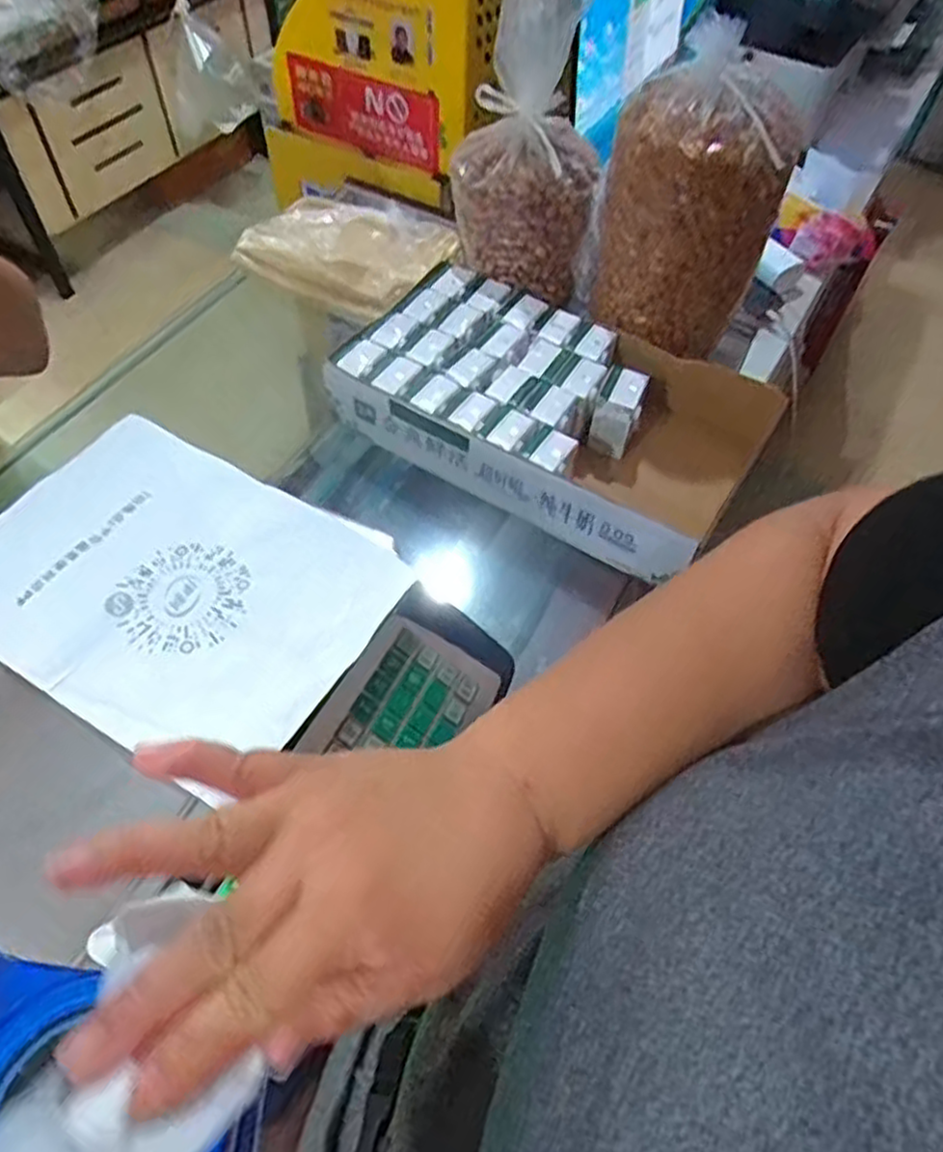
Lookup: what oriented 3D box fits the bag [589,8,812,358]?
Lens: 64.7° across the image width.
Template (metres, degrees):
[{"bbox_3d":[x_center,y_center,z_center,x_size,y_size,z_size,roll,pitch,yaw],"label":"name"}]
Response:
[{"bbox_3d":[0.209,-0.353,0.727,0.128,0.246,0.133,-26,61,-19],"label":"bag"}]

